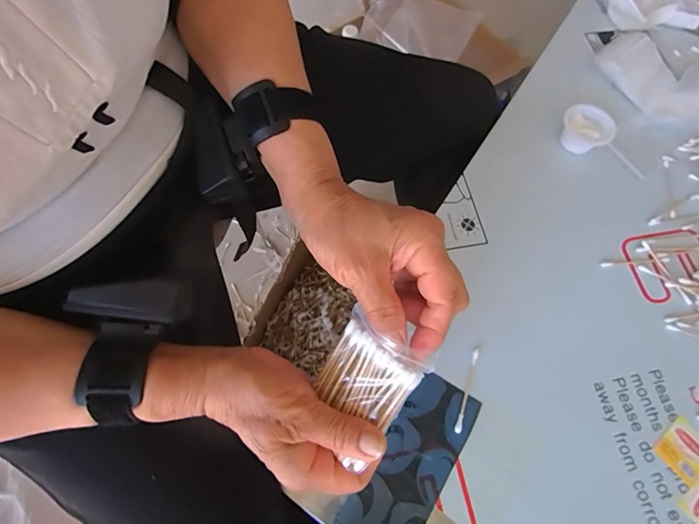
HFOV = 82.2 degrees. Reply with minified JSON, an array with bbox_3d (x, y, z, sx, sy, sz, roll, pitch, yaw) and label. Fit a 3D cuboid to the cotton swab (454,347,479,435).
[{"bbox_3d":[0.102,0.110,0.348,0.006,0.004,0.073,20,68,3],"label":"cotton swab"}]

